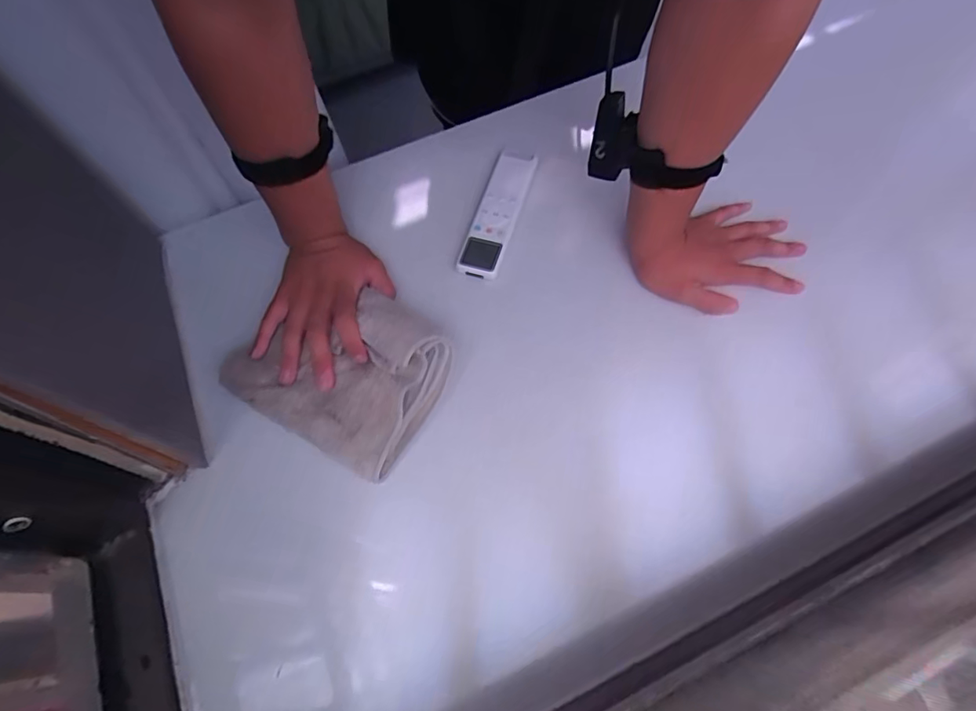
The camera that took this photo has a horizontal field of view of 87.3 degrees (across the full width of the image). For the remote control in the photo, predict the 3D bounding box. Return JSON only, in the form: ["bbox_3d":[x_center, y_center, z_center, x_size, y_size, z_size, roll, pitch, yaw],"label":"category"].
[{"bbox_3d":[0.011,-0.158,0.571,0.046,0.020,0.171,14,65,10],"label":"remote control"}]

